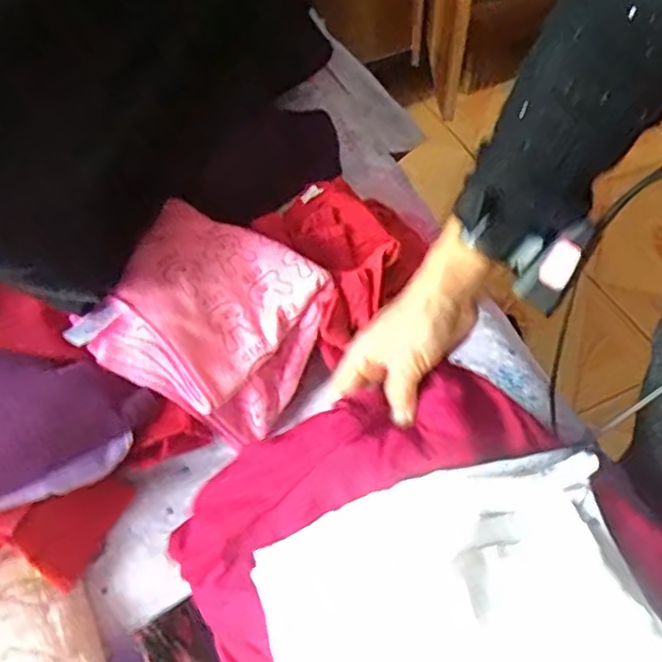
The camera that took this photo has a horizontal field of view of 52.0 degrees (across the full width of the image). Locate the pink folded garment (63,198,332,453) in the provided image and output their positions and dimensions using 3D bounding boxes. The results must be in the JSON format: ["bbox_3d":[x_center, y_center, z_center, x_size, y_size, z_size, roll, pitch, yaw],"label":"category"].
[{"bbox_3d":[-0.102,-0.018,0.600,0.183,0.088,0.184,27,60,-1],"label":"pink folded garment"}]

